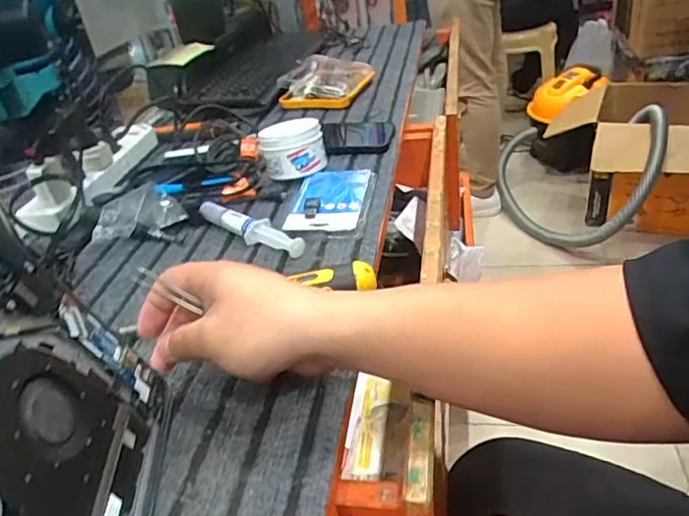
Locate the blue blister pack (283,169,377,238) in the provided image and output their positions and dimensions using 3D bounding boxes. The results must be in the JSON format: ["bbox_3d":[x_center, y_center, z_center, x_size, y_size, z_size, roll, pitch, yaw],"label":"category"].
[{"bbox_3d":[-0.017,-0.067,0.621,0.093,0.016,0.132,-3,34,10],"label":"blue blister pack"}]

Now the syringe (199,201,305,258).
[{"bbox_3d":[-0.102,-0.032,0.582,0.150,0.018,0.024,17,42,35],"label":"syringe"}]

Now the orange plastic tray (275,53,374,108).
[{"bbox_3d":[-0.028,-0.305,0.940,0.136,0.044,0.154,1,35,16],"label":"orange plastic tray"}]

